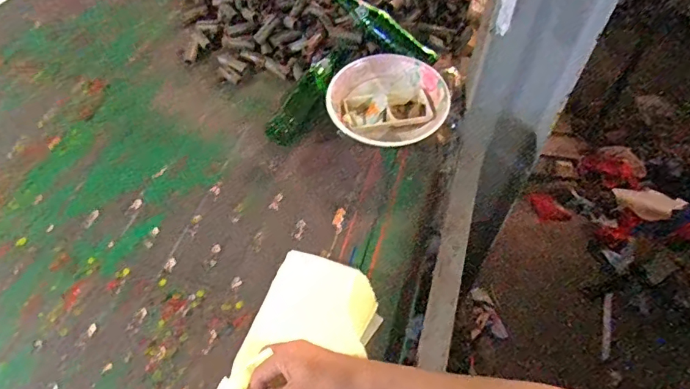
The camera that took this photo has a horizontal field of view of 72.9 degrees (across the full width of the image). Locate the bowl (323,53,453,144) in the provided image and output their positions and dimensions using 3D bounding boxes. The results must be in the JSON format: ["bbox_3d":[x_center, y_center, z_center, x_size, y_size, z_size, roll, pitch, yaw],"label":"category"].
[{"bbox_3d":[0.083,-0.167,0.804,0.217,0.068,0.166,2,72,6],"label":"bowl"}]

